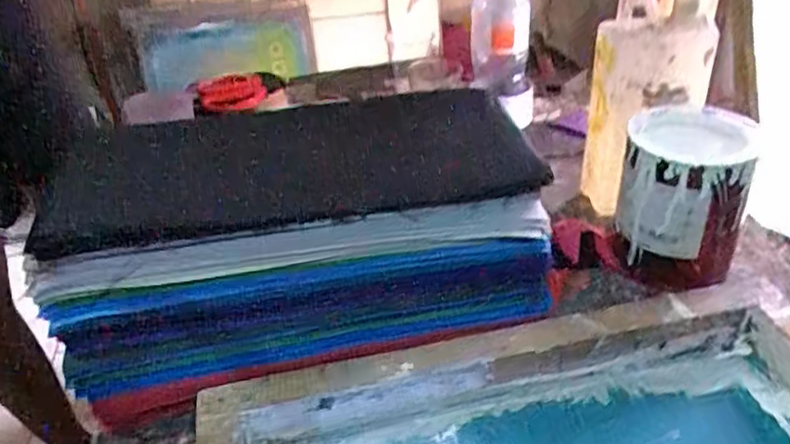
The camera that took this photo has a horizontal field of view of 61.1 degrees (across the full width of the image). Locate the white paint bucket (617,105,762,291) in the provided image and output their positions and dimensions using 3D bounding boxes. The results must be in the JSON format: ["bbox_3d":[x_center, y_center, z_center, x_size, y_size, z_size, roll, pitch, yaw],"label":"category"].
[{"bbox_3d":[0.258,-0.027,0.608,0.103,0.136,0.110,7,35,17],"label":"white paint bucket"}]

